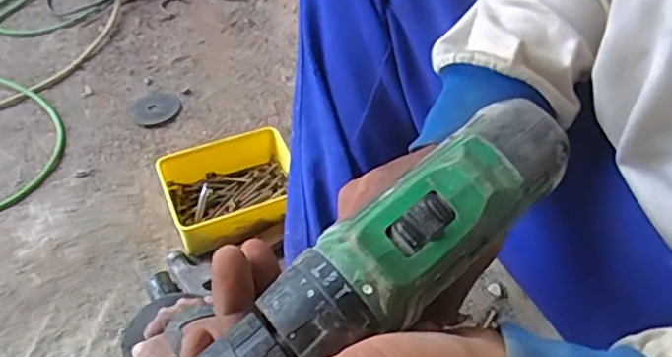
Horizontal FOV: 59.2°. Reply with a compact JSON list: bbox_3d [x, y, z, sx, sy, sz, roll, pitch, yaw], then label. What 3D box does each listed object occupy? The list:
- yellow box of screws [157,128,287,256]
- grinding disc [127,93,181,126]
[{"bbox_3d":[-0.125,0.015,0.728,0.161,0.072,0.113,-18,52,-13],"label":"yellow box of screws"},{"bbox_3d":[-0.270,-0.105,0.877,0.075,0.004,0.075,-1,50,1],"label":"grinding disc"}]

